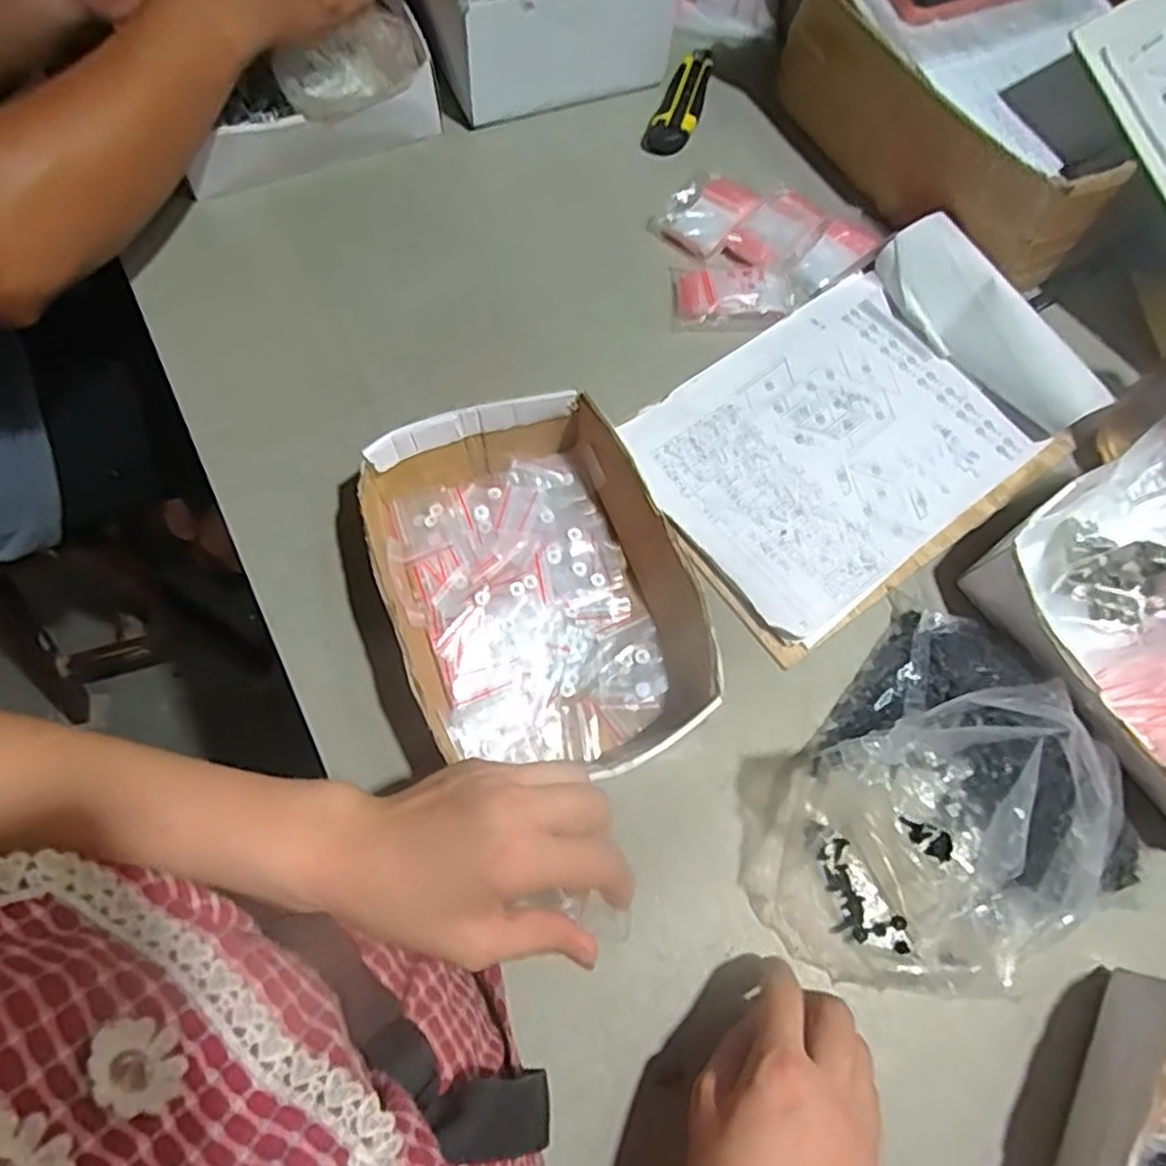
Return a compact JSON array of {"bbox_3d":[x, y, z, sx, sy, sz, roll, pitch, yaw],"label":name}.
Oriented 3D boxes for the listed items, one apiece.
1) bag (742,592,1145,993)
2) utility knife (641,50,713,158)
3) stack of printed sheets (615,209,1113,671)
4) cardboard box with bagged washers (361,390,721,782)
[{"bbox_3d":[0.211,0.118,0.417,0.231,0.133,0.204,-24,72,-11],"label":"bag"},{"bbox_3d":[0.095,-0.461,0.707,0.042,0.017,0.137,19,70,5],"label":"utility knife"},{"bbox_3d":[0.210,-0.121,0.565,0.337,0.044,0.222,-35,74,-14],"label":"stack of printed sheets"},{"bbox_3d":[-0.030,0.005,0.486,0.185,0.069,0.247,-19,71,-9],"label":"cardboard box with bagged washers"}]

